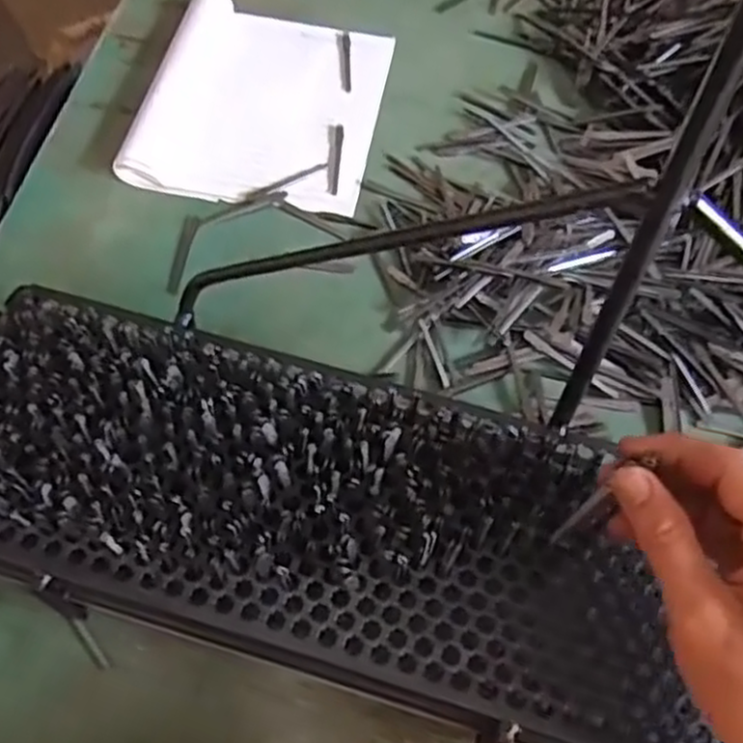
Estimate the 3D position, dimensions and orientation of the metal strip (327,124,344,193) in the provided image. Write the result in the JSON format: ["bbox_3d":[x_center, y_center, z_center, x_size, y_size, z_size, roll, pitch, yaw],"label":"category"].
[{"bbox_3d":[-0.027,-0.159,0.571,0.010,0.004,0.067,2,59,-1],"label":"metal strip"}]

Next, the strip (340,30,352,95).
[{"bbox_3d":[-0.020,-0.254,0.626,0.009,0.004,0.071,-2,60,-3],"label":"strip"}]

